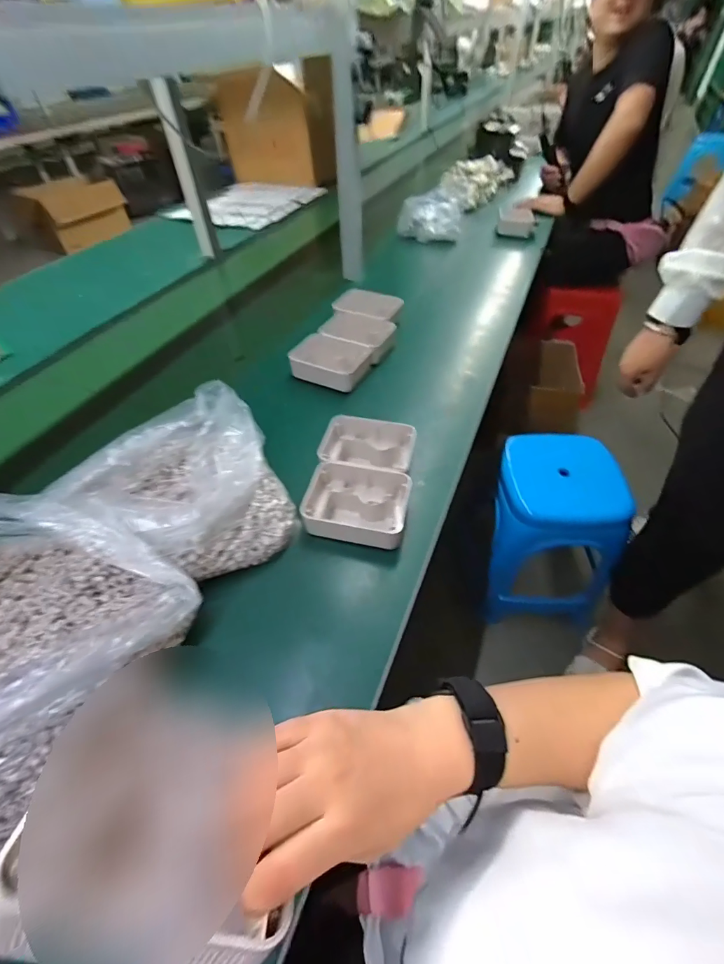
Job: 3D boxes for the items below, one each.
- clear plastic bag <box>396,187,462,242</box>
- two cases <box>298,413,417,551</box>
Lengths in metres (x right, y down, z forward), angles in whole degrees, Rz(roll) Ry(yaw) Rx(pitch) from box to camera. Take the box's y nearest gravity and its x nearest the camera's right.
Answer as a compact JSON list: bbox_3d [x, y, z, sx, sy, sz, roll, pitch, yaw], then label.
[{"bbox_3d":[0.195,-0.764,1.154,0.183,0.103,0.067,5,50,6],"label":"clear plastic bag"},{"bbox_3d":[0.001,-0.011,0.565,0.133,0.045,0.206,6,50,7],"label":"two cases"}]

